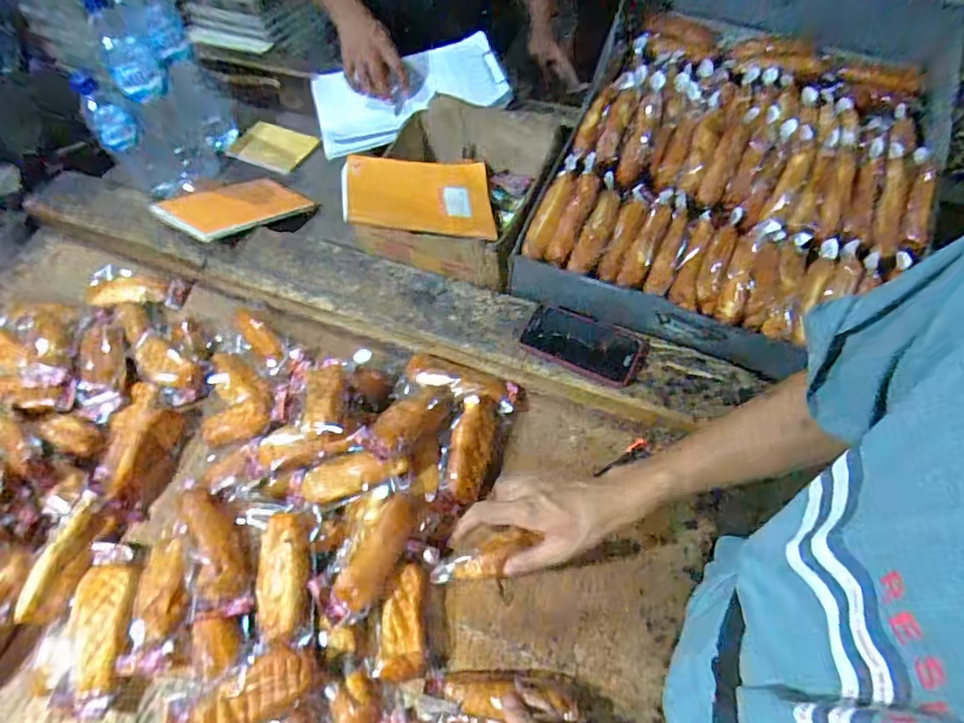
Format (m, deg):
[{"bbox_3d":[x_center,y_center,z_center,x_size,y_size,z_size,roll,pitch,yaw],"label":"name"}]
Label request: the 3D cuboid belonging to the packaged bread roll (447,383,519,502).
[{"bbox_3d":[-0.002,0.086,0.657,0.059,0.039,0.162,9,58,10],"label":"packaged bread roll"}]

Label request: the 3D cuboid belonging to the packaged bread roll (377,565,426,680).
[{"bbox_3d":[-0.082,0.270,0.562,0.043,0.030,0.103,-5,57,1],"label":"packaged bread roll"}]

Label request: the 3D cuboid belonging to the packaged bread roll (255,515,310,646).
[{"bbox_3d":[-0.202,0.219,0.556,0.057,0.042,0.122,-7,57,0],"label":"packaged bread roll"}]

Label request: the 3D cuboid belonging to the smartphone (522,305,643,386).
[{"bbox_3d":[0.125,-0.022,0.682,0.147,0.009,0.074,20,69,12],"label":"smartphone"}]

